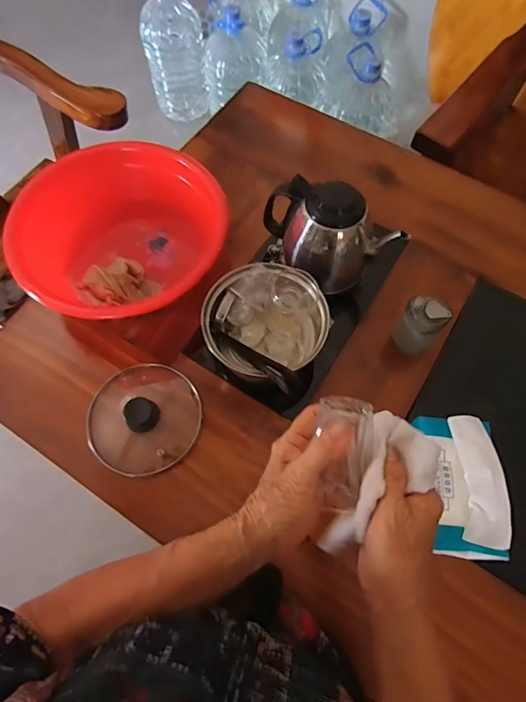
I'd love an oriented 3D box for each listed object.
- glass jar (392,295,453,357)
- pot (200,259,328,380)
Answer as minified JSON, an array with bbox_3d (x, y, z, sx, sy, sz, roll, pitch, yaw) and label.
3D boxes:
[{"bbox_3d":[0.217,-0.032,0.586,0.053,0.094,0.051,0,67,0],"label":"glass jar"},{"bbox_3d":[0.002,-0.029,0.573,0.162,0.103,0.155,16,68,6],"label":"pot"}]

